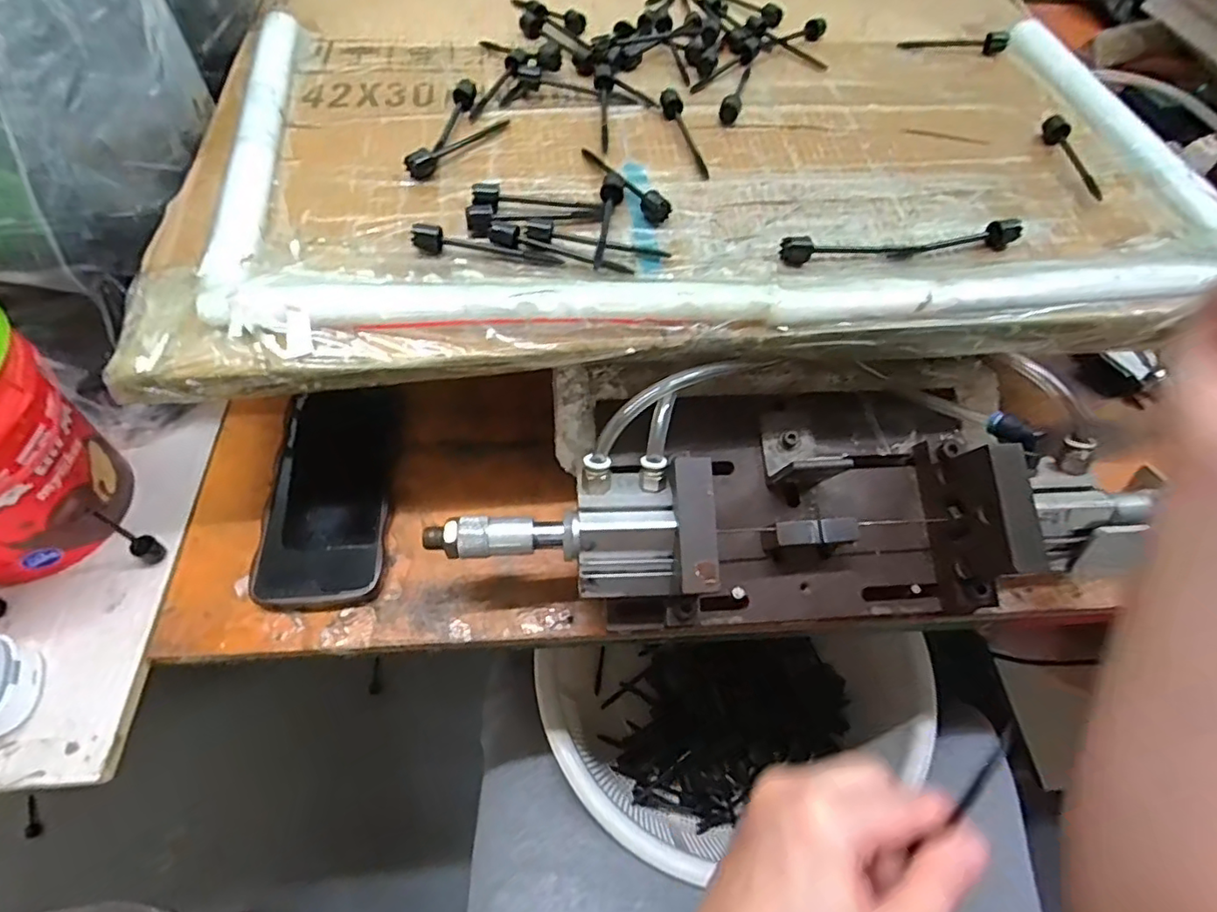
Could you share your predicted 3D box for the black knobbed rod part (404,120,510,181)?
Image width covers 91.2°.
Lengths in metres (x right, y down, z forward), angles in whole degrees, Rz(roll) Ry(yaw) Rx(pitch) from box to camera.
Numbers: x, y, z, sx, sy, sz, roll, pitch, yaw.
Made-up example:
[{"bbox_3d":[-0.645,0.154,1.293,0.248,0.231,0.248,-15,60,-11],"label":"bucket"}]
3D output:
[{"bbox_3d":[-0.101,-0.213,0.399,0.014,0.014,0.087,32,61,16],"label":"black knobbed rod part"}]

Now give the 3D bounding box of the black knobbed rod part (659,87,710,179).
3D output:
[{"bbox_3d":[0.054,-0.228,0.415,0.013,0.016,0.089,-13,59,-11],"label":"black knobbed rod part"}]

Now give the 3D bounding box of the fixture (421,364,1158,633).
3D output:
[{"bbox_3d":[0.089,0.024,0.368,0.365,0.106,0.138,-2,58,-4],"label":"fixture"}]

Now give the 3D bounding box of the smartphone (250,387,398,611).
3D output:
[{"bbox_3d":[-0.190,0.024,0.412,0.077,0.017,0.161,-4,57,-4],"label":"smartphone"}]

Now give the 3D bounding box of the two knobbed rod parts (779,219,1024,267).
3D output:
[{"bbox_3d":[0.181,-0.134,0.367,0.153,0.016,0.020,-7,58,-7],"label":"two knobbed rod parts"}]

